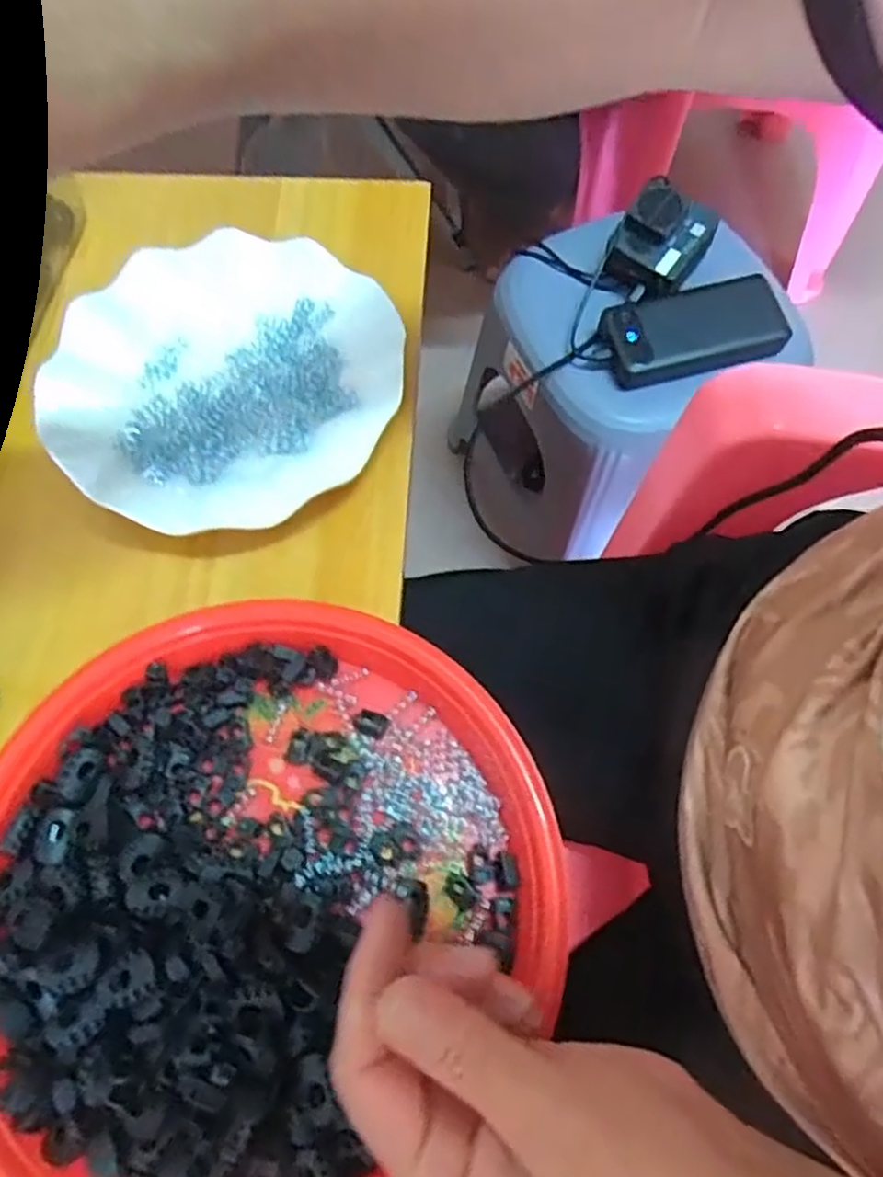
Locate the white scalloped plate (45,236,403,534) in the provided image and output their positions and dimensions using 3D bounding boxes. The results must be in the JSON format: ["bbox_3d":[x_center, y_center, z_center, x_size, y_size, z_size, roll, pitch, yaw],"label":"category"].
[{"bbox_3d":[-0.116,-0.113,0.387,0.179,0.023,0.165,0,68,0],"label":"white scalloped plate"}]

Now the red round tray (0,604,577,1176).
[{"bbox_3d":[-0.080,0.119,0.289,0.221,0.035,0.241,0,68,0],"label":"red round tray"}]

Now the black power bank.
[{"bbox_3d":[0.222,-0.227,0.638,0.159,0.021,0.081,-13,68,-5],"label":"black power bank"}]

